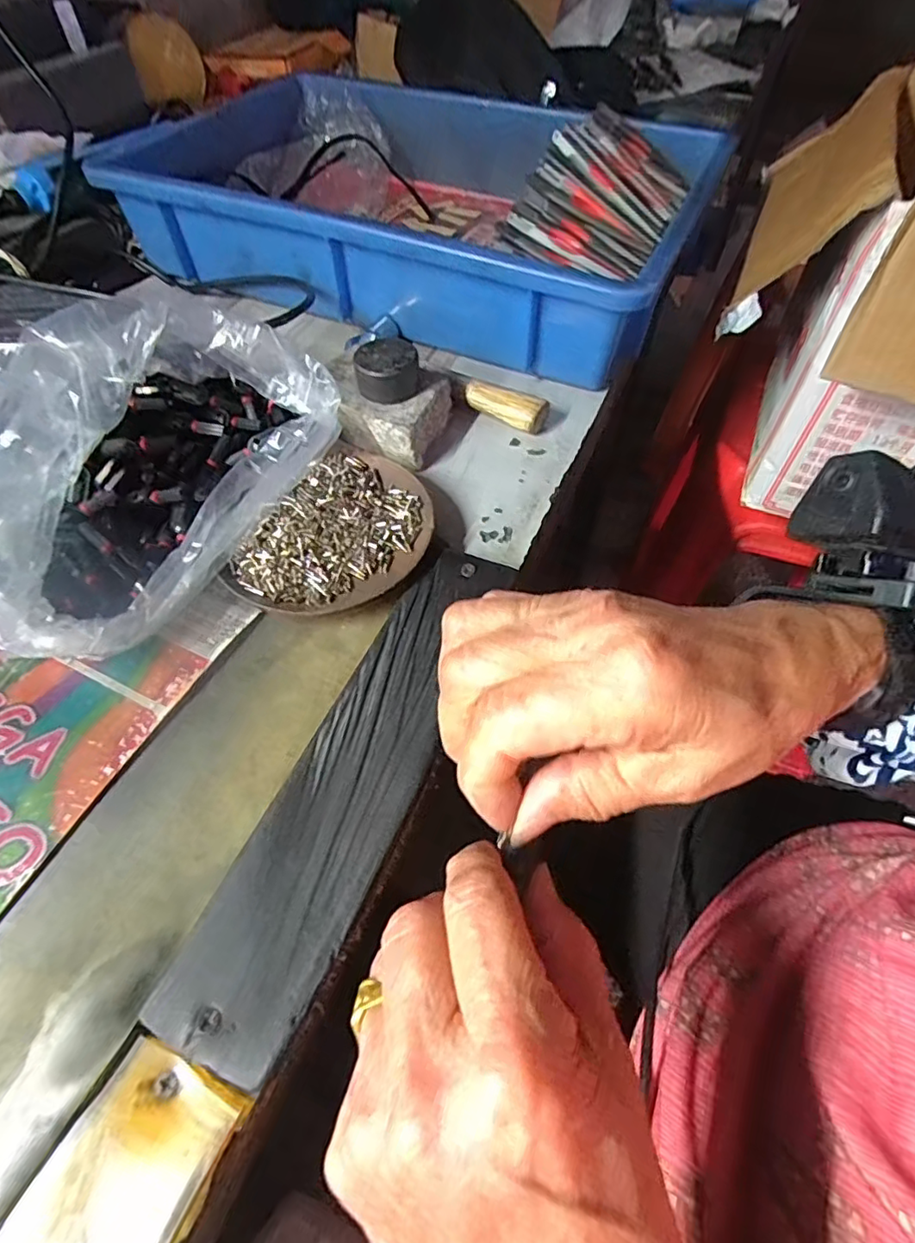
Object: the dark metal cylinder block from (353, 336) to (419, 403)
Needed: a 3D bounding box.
[{"bbox_3d":[-0.042,-0.147,0.334,0.036,0.028,0.031,-5,56,-2],"label":"dark metal cylinder block"}]

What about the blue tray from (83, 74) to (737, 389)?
[{"bbox_3d":[-0.030,-0.350,0.462,0.439,0.068,0.298,21,58,14],"label":"blue tray"}]

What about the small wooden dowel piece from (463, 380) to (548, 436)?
[{"bbox_3d":[0.030,-0.141,0.366,0.054,0.020,0.017,28,61,19],"label":"small wooden dowel piece"}]

